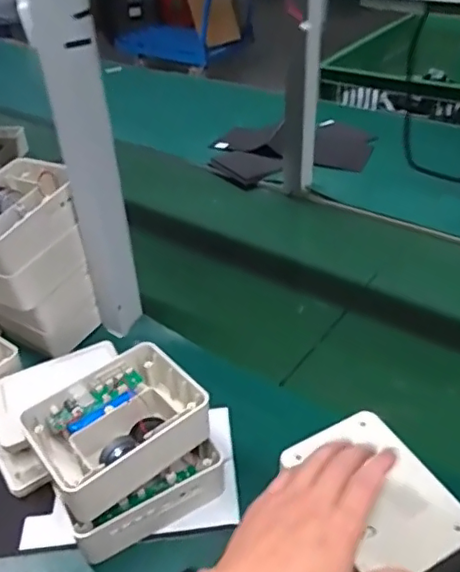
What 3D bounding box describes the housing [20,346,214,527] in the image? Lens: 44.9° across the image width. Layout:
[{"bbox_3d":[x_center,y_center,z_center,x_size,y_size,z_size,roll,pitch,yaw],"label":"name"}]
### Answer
[{"bbox_3d":[-0.102,0.129,0.510,0.142,0.061,0.111,-29,44,-30],"label":"housing"}]

